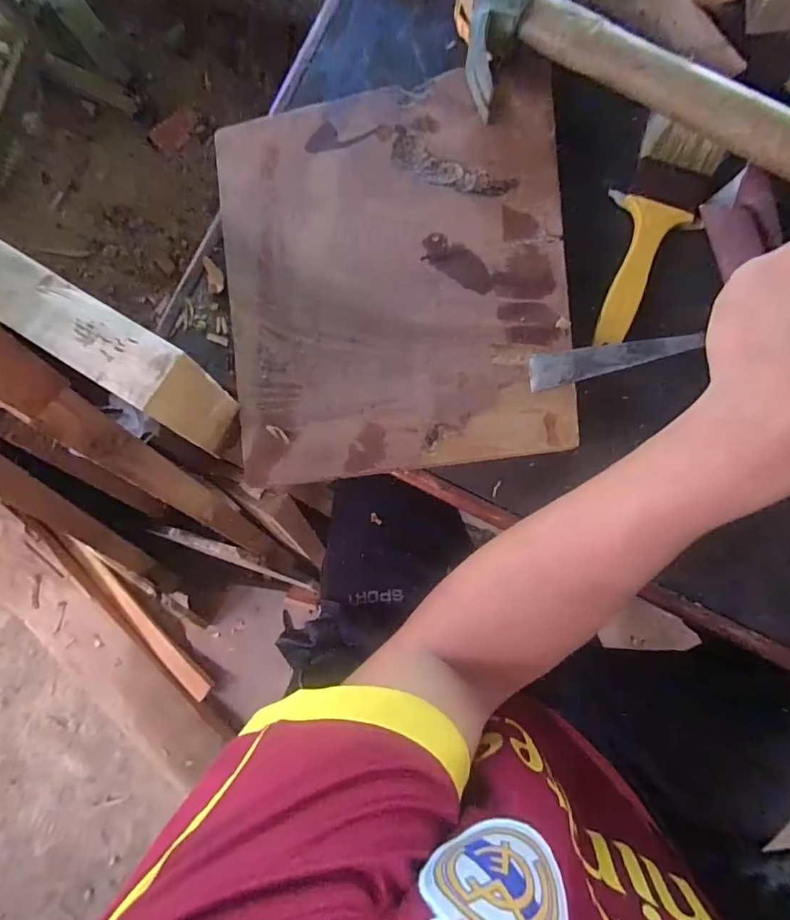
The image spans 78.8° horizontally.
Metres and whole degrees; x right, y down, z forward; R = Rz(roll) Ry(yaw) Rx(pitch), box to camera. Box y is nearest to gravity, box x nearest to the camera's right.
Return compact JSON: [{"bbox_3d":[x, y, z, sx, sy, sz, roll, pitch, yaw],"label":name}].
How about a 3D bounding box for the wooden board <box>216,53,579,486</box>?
[{"bbox_3d":[-0.002,-0.121,0.318,0.222,0.005,0.251,-7,85,6],"label":"wooden board"}]

